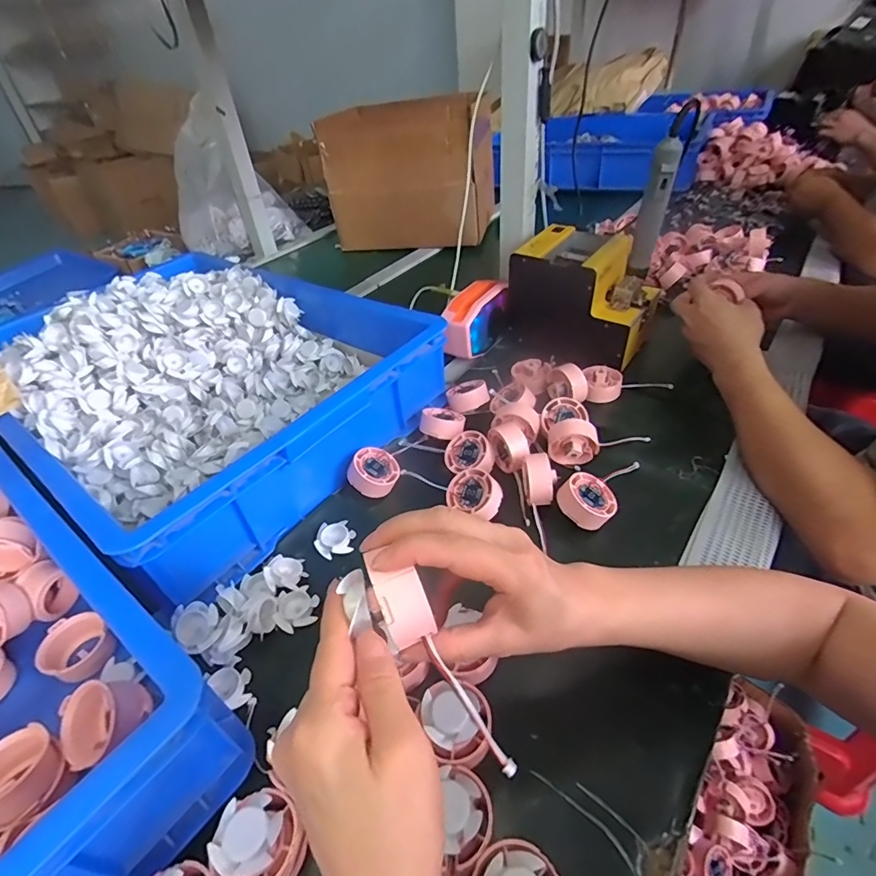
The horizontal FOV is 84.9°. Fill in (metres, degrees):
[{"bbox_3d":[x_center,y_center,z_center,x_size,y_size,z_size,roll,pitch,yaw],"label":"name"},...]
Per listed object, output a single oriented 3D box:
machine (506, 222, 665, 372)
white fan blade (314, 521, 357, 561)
[{"bbox_3d":[0.217,-0.205,0.710,0.189,0.153,0.122,25,49,30],"label":"machine"},{"bbox_3d":[-0.107,0.105,0.499,0.040,0.013,0.036,-13,42,-9],"label":"white fan blade"}]

